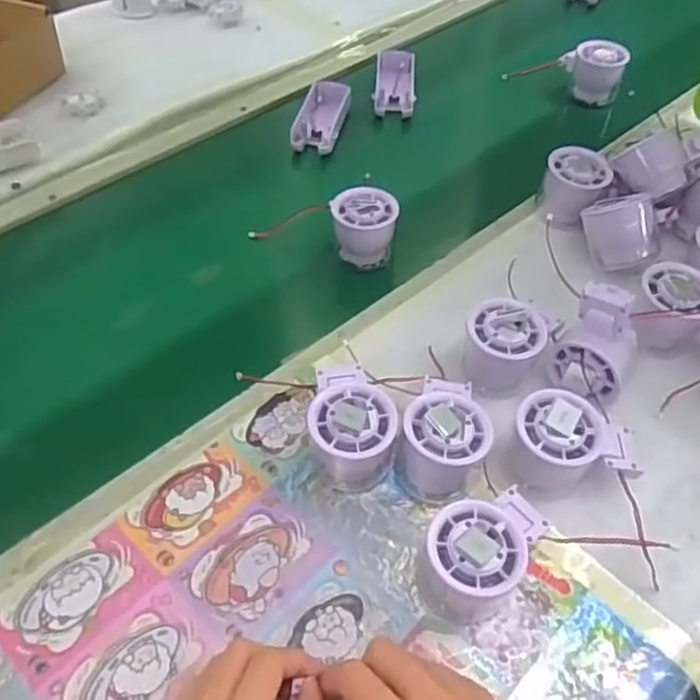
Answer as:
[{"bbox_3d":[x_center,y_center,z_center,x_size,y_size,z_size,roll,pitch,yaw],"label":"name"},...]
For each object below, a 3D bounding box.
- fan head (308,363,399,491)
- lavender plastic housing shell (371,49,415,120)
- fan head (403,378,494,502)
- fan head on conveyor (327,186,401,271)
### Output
[{"bbox_3d":[-0.001,0.048,0.491,0.058,0.060,0.085,-5,53,-8],"label":"fan head"},{"bbox_3d":[0.052,-0.315,0.824,0.048,0.020,0.101,-1,61,5],"label":"lavender plastic housing shell"},{"bbox_3d":[0.066,0.057,0.490,0.059,0.058,0.086,14,53,7],"label":"fan head"},{"bbox_3d":[0.009,-0.110,0.647,0.064,0.061,0.056,2,52,-3],"label":"fan head on conveyor"}]

